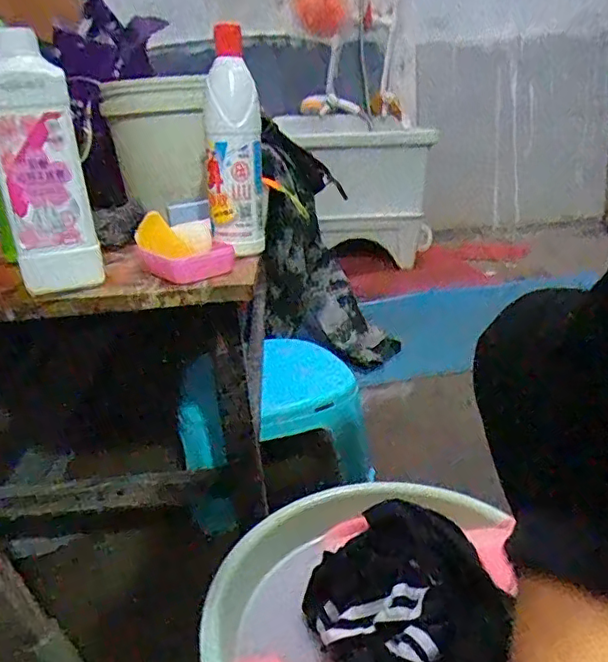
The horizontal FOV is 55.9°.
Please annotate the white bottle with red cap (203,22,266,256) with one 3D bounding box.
[{"bbox_3d":[-0.080,-0.209,0.649,0.070,0.228,0.055,-7,20,-5],"label":"white bottle with red cap"}]

